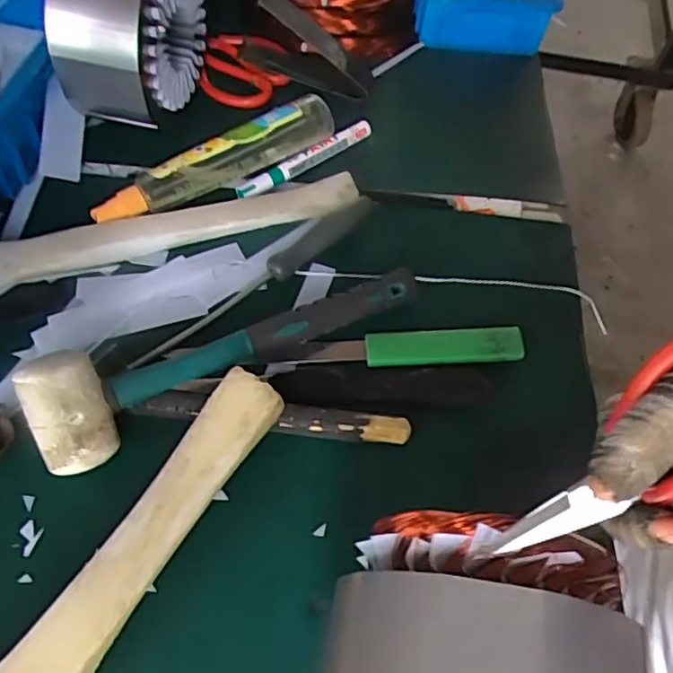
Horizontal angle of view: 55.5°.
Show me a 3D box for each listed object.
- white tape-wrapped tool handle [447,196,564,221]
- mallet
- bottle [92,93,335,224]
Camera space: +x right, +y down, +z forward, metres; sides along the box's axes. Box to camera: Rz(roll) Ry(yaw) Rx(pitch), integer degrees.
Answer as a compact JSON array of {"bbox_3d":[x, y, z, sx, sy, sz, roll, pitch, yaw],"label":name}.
[{"bbox_3d":[0.154,-0.115,0.573,0.108,0.015,0.013,2,60,-2],"label":"white tape-wrapped tool handle"},{"bbox_3d":[-0.067,0.002,0.443,0.282,0.065,0.064,-25,65,-16],"label":"mallet"},{"bbox_3d":[-0.099,-0.151,0.536,0.215,0.035,0.035,-29,66,-18],"label":"bottle"}]

